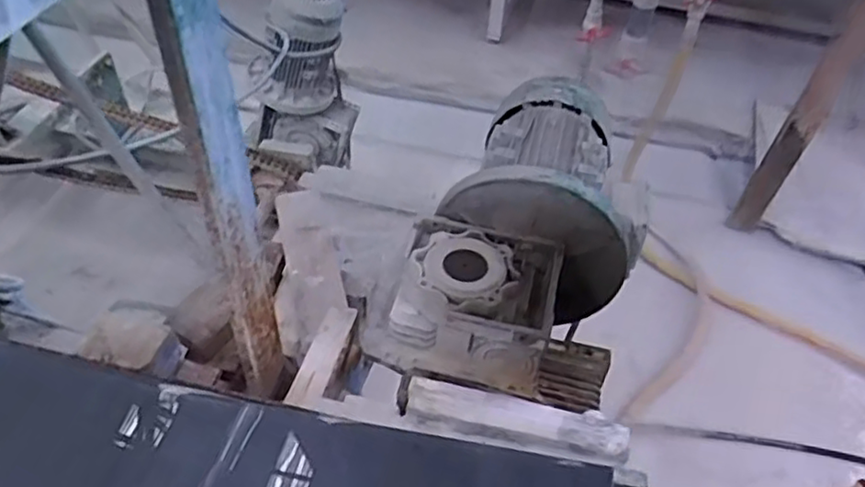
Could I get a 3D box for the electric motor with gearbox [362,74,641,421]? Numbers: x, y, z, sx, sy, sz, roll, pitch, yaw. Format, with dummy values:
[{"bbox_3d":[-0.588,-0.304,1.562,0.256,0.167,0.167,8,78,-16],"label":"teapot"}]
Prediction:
[{"bbox_3d":[0.121,-0.004,0.735,0.209,0.207,0.390,20,47,15],"label":"electric motor with gearbox"}]

